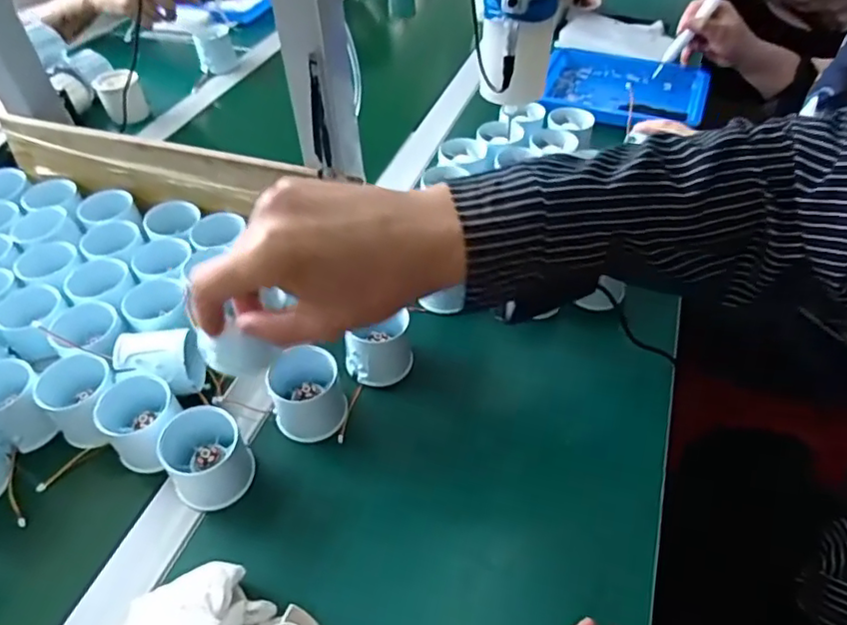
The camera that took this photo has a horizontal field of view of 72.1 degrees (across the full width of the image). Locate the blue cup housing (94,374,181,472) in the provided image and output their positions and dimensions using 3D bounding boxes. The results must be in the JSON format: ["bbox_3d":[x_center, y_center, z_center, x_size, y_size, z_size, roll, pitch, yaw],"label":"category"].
[{"bbox_3d":[-0.205,0.079,0.426,0.057,0.043,0.053,16,50,16],"label":"blue cup housing"}]

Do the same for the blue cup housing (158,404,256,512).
[{"bbox_3d":[-0.150,0.100,0.402,0.052,0.052,0.049,-33,54,-25],"label":"blue cup housing"}]

